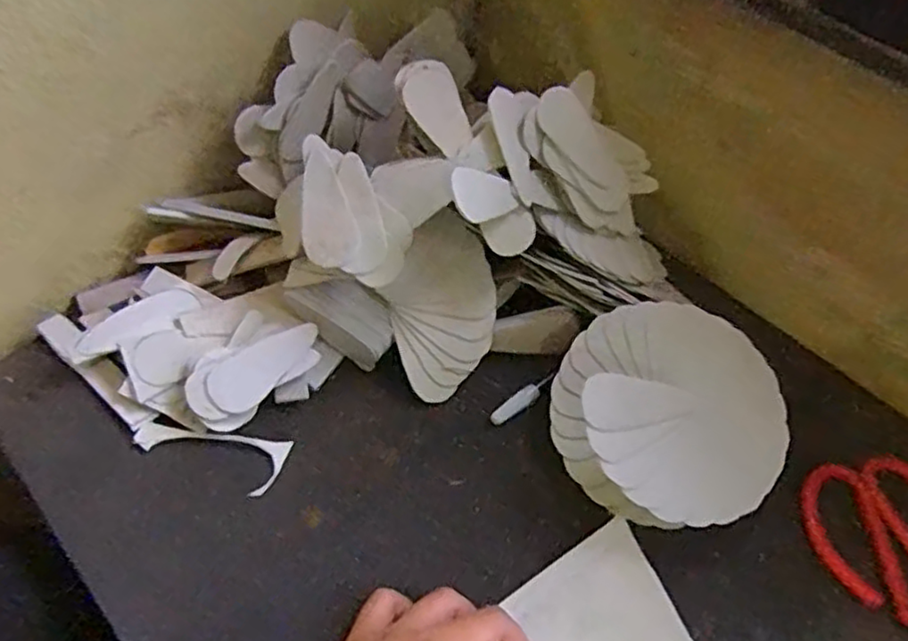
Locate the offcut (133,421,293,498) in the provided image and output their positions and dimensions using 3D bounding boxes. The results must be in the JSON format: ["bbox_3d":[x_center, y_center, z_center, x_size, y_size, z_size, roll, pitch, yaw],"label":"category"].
[{"bbox_3d":[-0.141,0.080,0.387,0.086,0.006,0.035,9,55,-6],"label":"offcut"}]

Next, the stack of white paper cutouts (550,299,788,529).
[{"bbox_3d":[0.130,0.058,0.409,0.128,0.078,0.127,-18,56,-16],"label":"stack of white paper cutouts"}]

